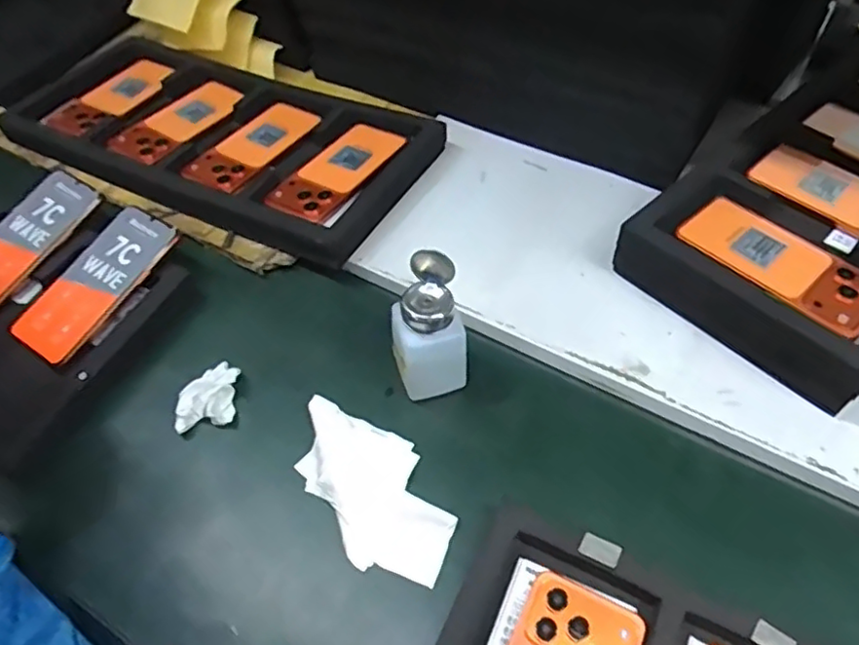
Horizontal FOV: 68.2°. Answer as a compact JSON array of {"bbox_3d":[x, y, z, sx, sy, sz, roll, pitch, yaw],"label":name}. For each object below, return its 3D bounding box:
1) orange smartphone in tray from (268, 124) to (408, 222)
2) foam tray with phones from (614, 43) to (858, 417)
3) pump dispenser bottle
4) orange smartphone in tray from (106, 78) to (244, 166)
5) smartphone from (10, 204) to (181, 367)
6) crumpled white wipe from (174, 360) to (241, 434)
[{"bbox_3d":[-0.098,-0.159,0.674,0.075,0.018,0.157,30,57,21],"label":"orange smartphone in tray"},{"bbox_3d":[0.427,-0.149,0.622,0.533,0.063,0.229,-37,61,-22],"label":"foam tray with phones"},{"bbox_3d":[-0.001,0.004,0.505,0.055,0.110,0.059,-4,52,-2],"label":"pump dispenser bottle"},{"bbox_3d":[-0.290,-0.241,0.749,0.081,0.014,0.174,27,54,16],"label":"orange smartphone in tray"},{"bbox_3d":[-0.304,-0.038,0.583,0.072,0.008,0.159,34,72,13],"label":"smartphone"},{"bbox_3d":[-0.187,0.063,0.536,0.041,0.019,0.058,1,52,1],"label":"crumpled white wipe"}]

